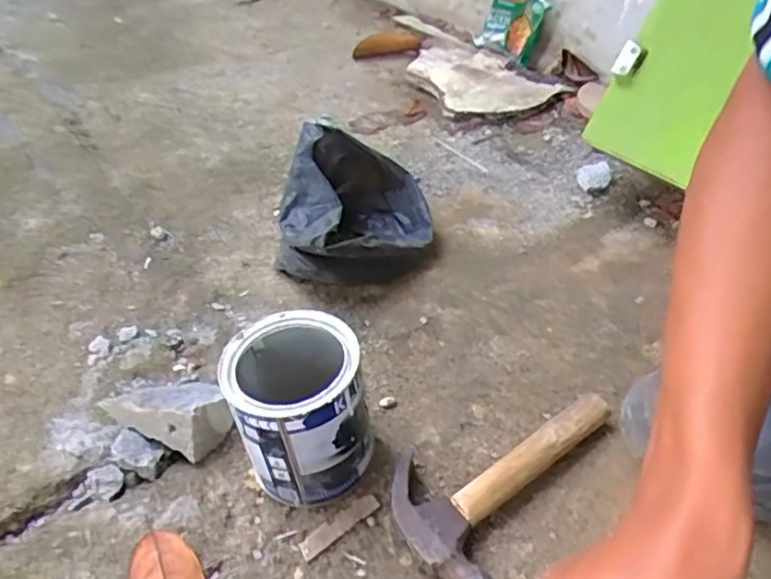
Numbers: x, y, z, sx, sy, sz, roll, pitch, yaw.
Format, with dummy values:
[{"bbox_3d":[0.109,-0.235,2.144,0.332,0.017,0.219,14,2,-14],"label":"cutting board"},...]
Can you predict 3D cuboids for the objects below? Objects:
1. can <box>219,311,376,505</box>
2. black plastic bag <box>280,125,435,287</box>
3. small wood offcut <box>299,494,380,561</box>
[{"bbox_3d":[-0.072,0.104,0.539,0.105,0.134,0.112,-3,44,3],"label":"can"},{"bbox_3d":[-0.038,-0.089,0.744,0.181,0.132,0.171,-5,44,1],"label":"black plastic bag"},{"bbox_3d":[-0.039,0.196,0.527,0.073,0.004,0.019,-30,49,-23],"label":"small wood offcut"}]

